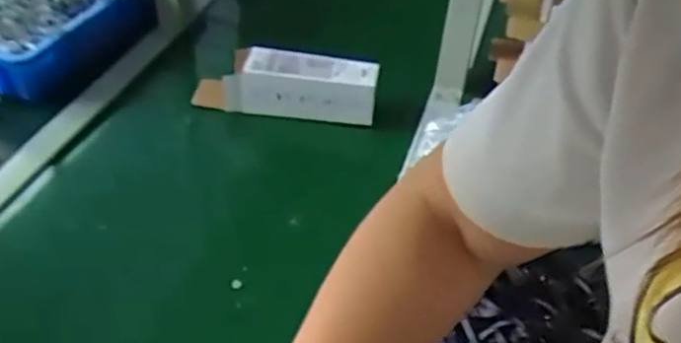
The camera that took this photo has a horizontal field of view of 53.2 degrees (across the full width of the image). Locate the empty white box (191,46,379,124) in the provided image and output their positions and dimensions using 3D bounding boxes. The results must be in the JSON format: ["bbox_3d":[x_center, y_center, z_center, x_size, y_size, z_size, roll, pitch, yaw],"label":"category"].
[{"bbox_3d":[-0.073,-0.119,0.916,0.242,0.080,0.059,5,38,6],"label":"empty white box"}]

